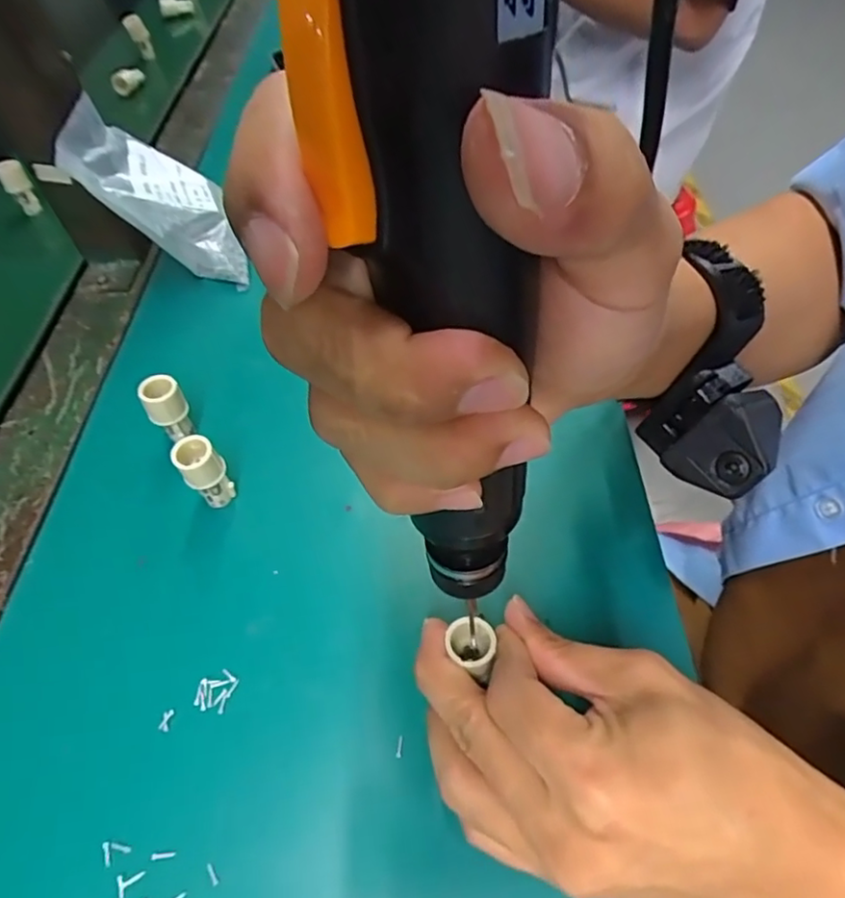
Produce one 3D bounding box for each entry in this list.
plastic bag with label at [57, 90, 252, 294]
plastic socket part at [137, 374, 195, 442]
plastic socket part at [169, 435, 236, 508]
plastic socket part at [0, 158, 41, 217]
[{"bbox_3d":[-0.182,-0.170,0.411,0.116,0.039,0.106,10,48,-41],"label":"plastic bag with label"},{"bbox_3d":[-0.135,-0.020,0.324,0.020,0.040,0.015,-27,56,-20],"label":"plastic socket part"},{"bbox_3d":[-0.107,0.014,0.299,0.016,0.044,0.018,37,61,26],"label":"plastic socket part"},{"bbox_3d":[-0.336,-0.218,0.506,0.026,0.048,0.016,33,63,27],"label":"plastic socket part"}]

